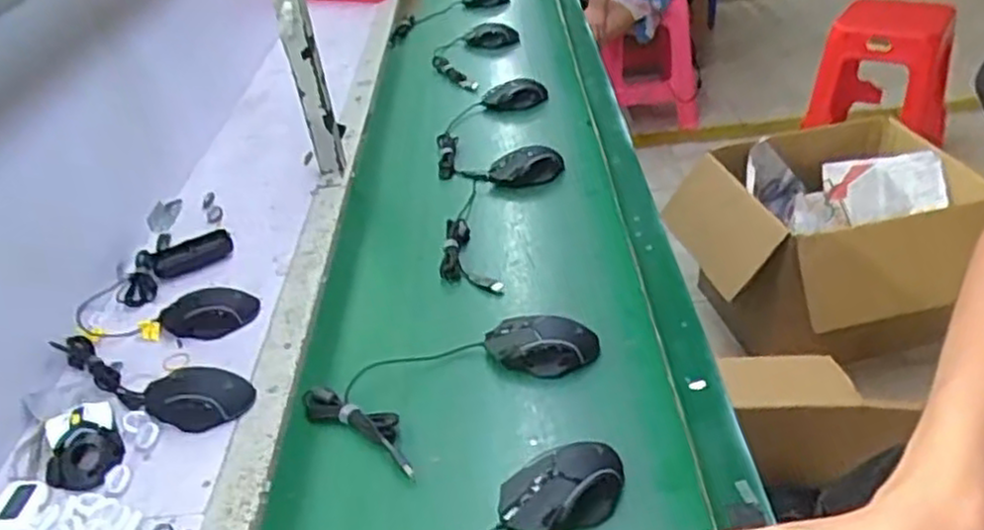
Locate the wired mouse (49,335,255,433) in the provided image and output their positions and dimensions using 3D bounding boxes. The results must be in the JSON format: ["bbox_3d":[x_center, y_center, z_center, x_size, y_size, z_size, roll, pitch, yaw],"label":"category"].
[{"bbox_3d":[-0.395,0.123,0.835,0.279,0.030,0.068,11,40,23],"label":"wired mouse"}]

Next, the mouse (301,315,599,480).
[{"bbox_3d":[-0.035,0.116,0.781,0.303,0.036,0.138,-20,38,-18],"label":"mouse"}]

